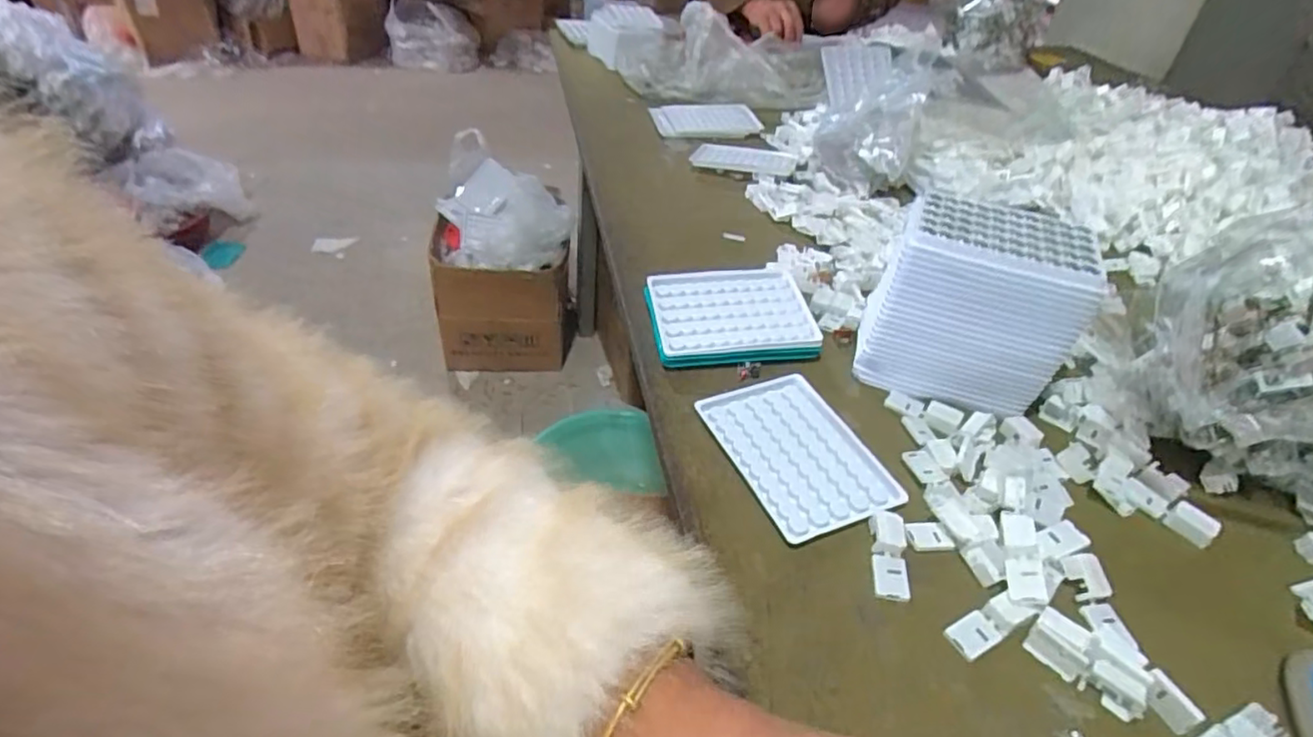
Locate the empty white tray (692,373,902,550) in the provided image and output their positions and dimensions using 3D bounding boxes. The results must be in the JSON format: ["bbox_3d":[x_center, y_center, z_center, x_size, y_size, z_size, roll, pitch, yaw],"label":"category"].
[{"bbox_3d":[0.100,0.055,0.449,0.100,0.006,0.133,-15,43,-17],"label":"empty white tray"}]

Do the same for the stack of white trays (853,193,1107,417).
[{"bbox_3d":[0.237,-0.050,0.484,0.138,0.119,0.091,19,42,17],"label":"stack of white trays"}]

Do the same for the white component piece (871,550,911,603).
[{"bbox_3d":[0.139,0.122,0.379,0.021,0.004,0.029,6,41,6],"label":"white component piece"}]

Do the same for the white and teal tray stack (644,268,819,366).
[{"bbox_3d":[0.061,-0.043,0.541,0.133,0.029,0.093,-7,42,-8],"label":"white and teal tray stack"}]

